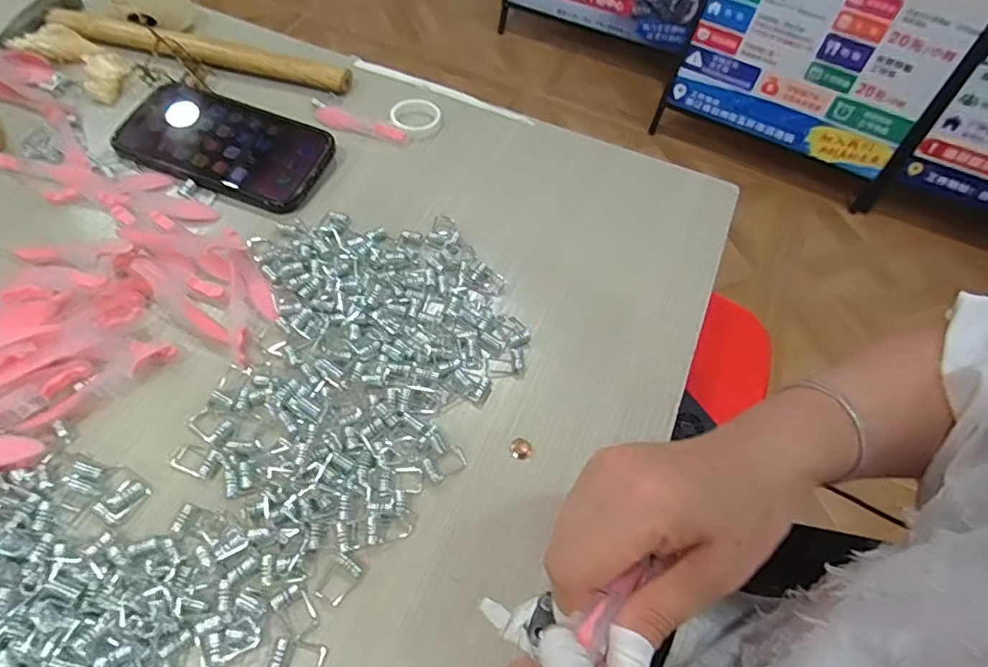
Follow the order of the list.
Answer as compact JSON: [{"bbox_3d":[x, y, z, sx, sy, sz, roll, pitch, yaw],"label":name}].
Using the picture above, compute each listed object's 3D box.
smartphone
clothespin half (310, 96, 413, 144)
[{"bbox_3d":[-0.193,-0.138,0.405,0.146,0.009,0.074,20,60,8],"label":"smartphone"},{"bbox_3d":[-0.107,-0.162,0.436,0.085,0.010,0.018,23,61,10],"label":"clothespin half"}]

